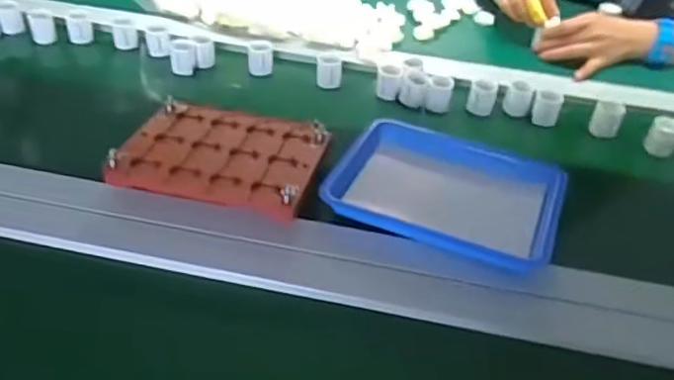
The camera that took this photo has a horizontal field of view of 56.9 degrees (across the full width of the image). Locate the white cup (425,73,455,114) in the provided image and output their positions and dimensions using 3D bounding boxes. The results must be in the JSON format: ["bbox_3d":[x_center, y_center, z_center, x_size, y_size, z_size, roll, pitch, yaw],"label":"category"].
[{"bbox_3d":[0.126,-0.119,0.760,0.031,0.037,0.035,12,41,7],"label":"white cup"}]

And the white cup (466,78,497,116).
[{"bbox_3d":[0.178,-0.115,0.759,0.031,0.036,0.033,3,40,-3],"label":"white cup"}]

